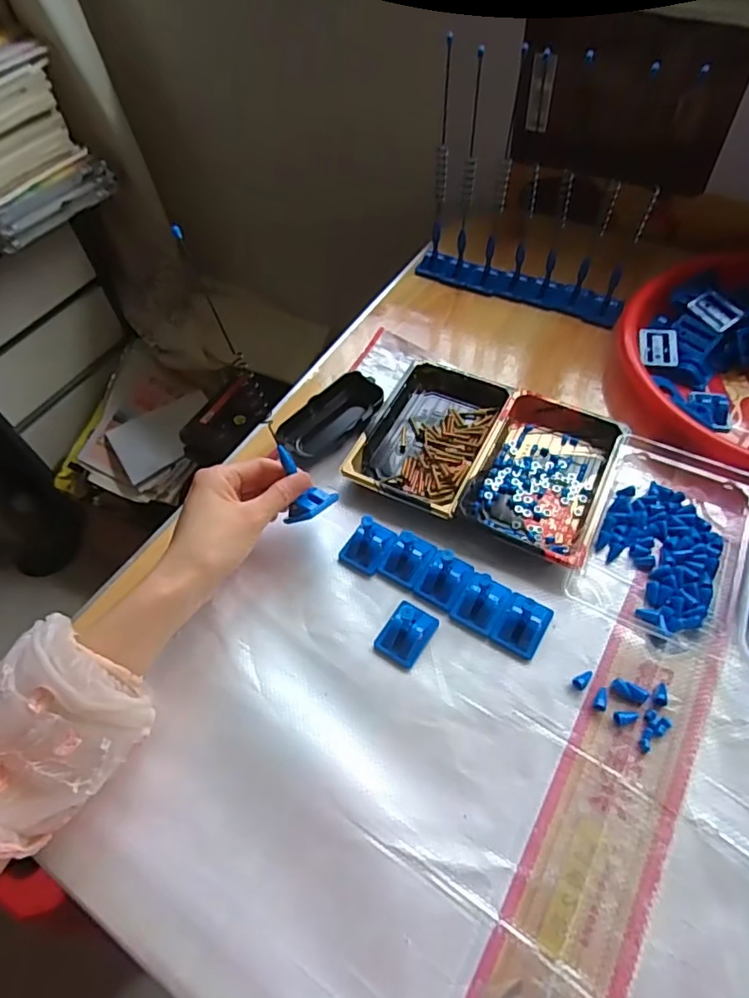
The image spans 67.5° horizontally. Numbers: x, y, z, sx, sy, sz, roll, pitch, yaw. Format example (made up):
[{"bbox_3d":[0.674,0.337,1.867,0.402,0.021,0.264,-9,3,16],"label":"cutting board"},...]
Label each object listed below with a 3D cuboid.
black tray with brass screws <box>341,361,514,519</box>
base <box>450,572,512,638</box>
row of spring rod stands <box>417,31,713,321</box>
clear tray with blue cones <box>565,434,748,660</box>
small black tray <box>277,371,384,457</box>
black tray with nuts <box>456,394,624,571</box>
[{"bbox_3d":[0.052,-0.061,0.530,0.110,0.021,0.164,22,59,19],"label":"black tray with brass screws"},{"bbox_3d":[0.083,0.079,0.430,0.034,0.017,0.041,27,61,22],"label":"base"},{"bbox_3d":[0.157,-0.300,0.566,0.226,0.221,0.034,25,60,21],"label":"row of spring rod stands"},{"bbox_3d":[0.236,0.025,0.449,0.114,0.032,0.174,22,59,19],"label":"clear tray with blue cones"},{"bbox_3d":[-0.039,-0.077,0.536,0.054,0.029,0.098,34,64,25],"label":"small black tray"},{"bbox_3d":[0.146,-0.024,0.489,0.105,0.024,0.159,21,59,19],"label":"black tray with nuts"}]

